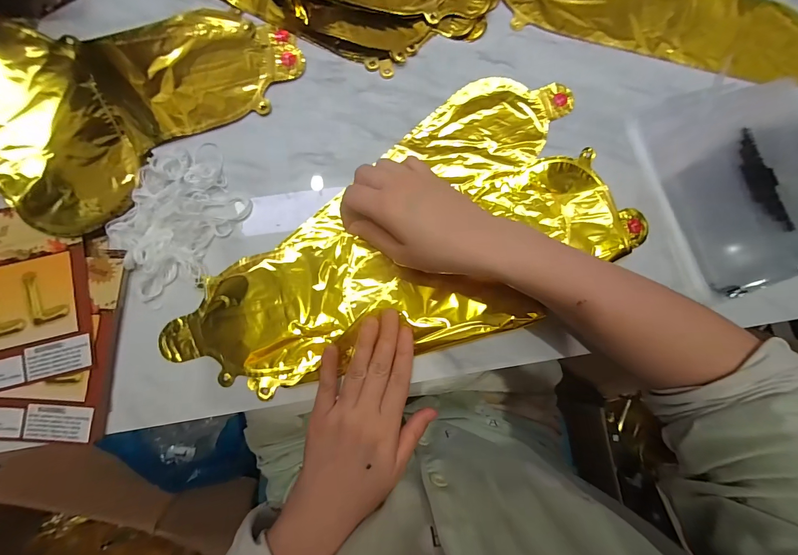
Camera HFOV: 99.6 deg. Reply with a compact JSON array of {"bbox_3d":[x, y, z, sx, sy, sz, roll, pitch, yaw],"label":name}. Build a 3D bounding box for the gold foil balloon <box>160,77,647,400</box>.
[{"bbox_3d":[0.006,-0.026,0.323,0.436,0.014,0.217,-30,84,-6],"label":"gold foil balloon"}]

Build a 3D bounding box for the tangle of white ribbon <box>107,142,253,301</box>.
[{"bbox_3d":[-0.207,-0.052,0.311,0.098,0.020,0.137,22,81,1],"label":"tangle of white ribbon"}]

